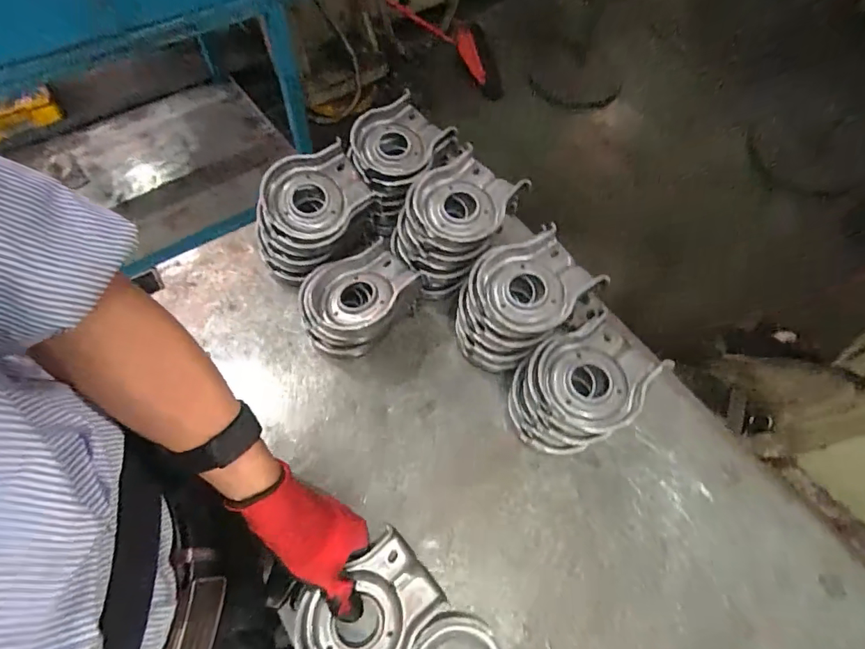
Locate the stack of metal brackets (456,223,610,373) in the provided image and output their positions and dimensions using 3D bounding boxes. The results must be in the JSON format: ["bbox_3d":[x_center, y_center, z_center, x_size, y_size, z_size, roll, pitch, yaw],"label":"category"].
[{"bbox_3d":[0.099,-0.023,0.542,0.143,0.110,0.115,-39,70,-19],"label":"stack of metal brackets"}]

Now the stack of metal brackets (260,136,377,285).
[{"bbox_3d":[-0.145,-0.132,0.589,0.107,0.112,0.150,35,67,15],"label":"stack of metal brackets"}]

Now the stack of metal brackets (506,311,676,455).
[{"bbox_3d":[0.157,0.070,0.511,0.144,0.089,0.114,-35,69,-18],"label":"stack of metal brackets"}]

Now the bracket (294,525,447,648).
[{"bbox_3d":[-0.056,0.264,0.424,0.124,0.023,0.092,-37,69,-19],"label":"bracket"}]

